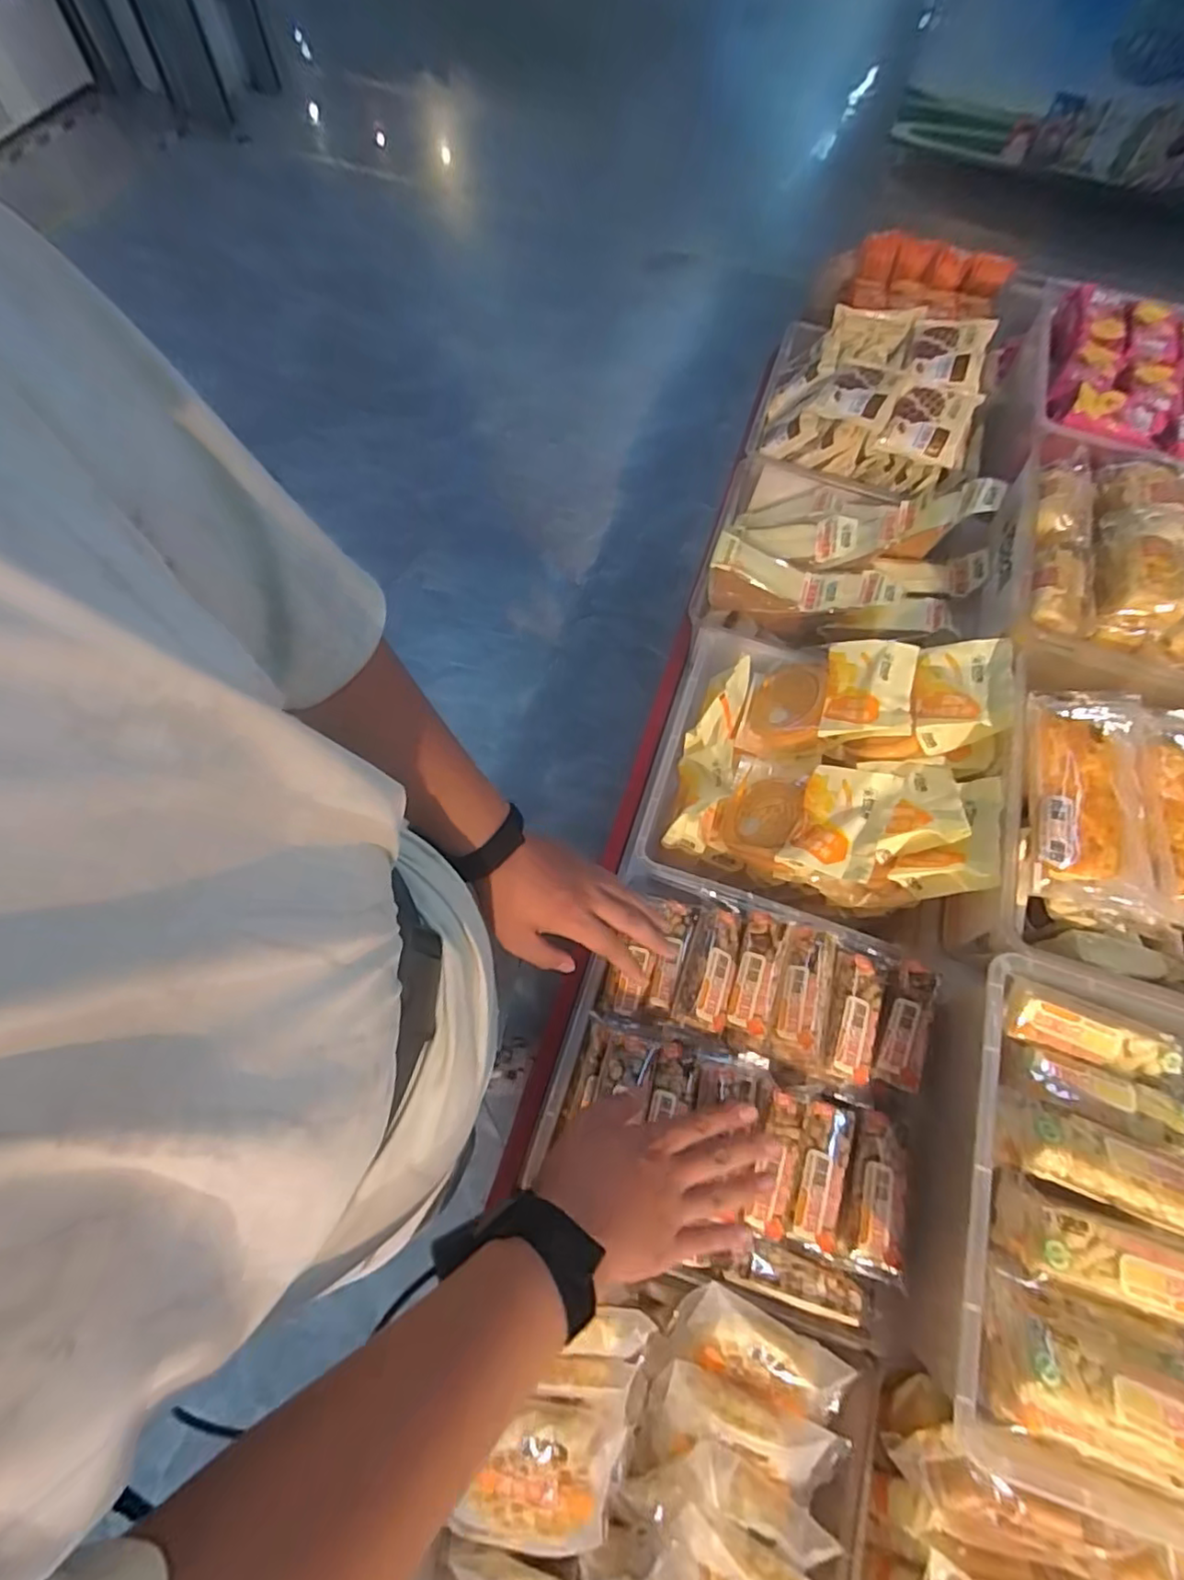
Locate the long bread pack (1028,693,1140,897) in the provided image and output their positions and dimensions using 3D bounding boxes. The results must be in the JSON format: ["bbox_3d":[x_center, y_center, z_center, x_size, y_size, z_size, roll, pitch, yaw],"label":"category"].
[{"bbox_3d":[0.411,0.000,0.530,0.075,0.037,0.184,18,67,6],"label":"long bread pack"}]

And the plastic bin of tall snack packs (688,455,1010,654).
[{"bbox_3d":[0.311,-0.298,0.764,0.307,0.124,0.287,17,67,6],"label":"plastic bin of tall snack packs"}]

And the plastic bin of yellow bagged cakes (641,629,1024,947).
[{"bbox_3d":[0.225,-0.019,0.634,0.282,0.162,0.290,19,68,7],"label":"plastic bin of yellow bagged cakes"}]

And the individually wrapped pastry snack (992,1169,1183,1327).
[{"bbox_3d":[0.315,0.285,0.380,0.113,0.042,0.053,10,66,21],"label":"individually wrapped pastry snack"}]

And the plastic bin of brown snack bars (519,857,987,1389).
[{"bbox_3d":[0.140,0.240,0.525,0.318,0.080,0.296,19,68,6],"label":"plastic bin of brown snack bars"}]

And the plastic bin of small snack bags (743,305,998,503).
[{"bbox_3d":[0.369,-0.536,0.849,0.262,0.105,0.254,22,68,8],"label":"plastic bin of small snack bags"}]

